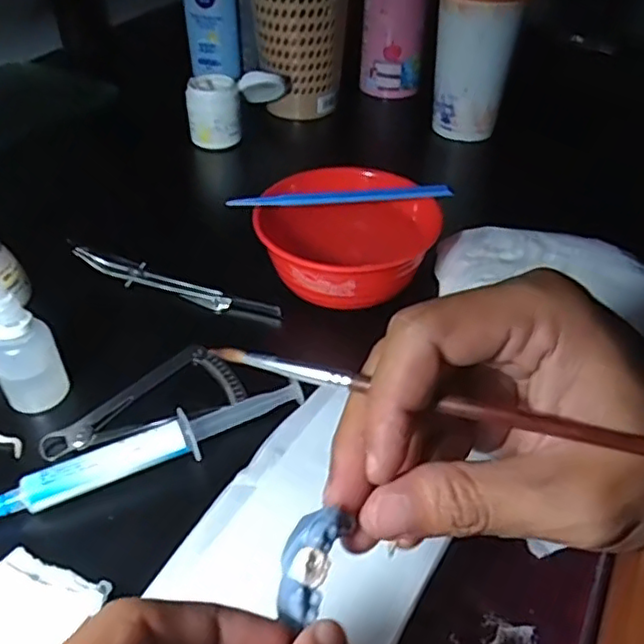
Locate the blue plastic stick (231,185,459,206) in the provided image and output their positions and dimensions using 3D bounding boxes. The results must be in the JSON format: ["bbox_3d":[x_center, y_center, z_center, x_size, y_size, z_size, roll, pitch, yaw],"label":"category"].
[{"bbox_3d":[0.012,-0.077,0.388,0.134,0.008,0.010,-2,41,-4],"label":"blue plastic stick"}]

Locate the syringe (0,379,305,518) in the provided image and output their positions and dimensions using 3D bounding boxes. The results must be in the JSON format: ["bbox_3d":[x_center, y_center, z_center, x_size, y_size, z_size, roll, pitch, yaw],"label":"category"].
[{"bbox_3d":[-0.081,0.060,0.302,0.153,0.015,0.021,-16,44,-19],"label":"syringe"}]

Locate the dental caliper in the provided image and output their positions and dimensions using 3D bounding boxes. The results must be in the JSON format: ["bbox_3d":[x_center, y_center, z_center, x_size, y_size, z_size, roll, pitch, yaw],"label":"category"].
[{"bbox_3d":[-0.089,0.045,0.326,0.052,0.011,0.100,32,50,30],"label":"dental caliper"}]

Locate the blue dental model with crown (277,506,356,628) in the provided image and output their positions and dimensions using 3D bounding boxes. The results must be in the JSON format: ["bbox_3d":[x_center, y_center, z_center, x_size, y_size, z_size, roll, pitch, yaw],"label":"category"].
[{"bbox_3d":[-0.005,0.071,0.186,0.014,0.007,0.031,12,58,12],"label":"blue dental model with crown"}]

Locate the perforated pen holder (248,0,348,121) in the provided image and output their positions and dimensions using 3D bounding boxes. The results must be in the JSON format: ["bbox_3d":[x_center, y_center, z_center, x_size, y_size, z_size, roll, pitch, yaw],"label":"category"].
[{"bbox_3d":[-0.018,-0.260,0.564,0.086,0.138,0.081,1,41,0],"label":"perforated pen holder"}]

